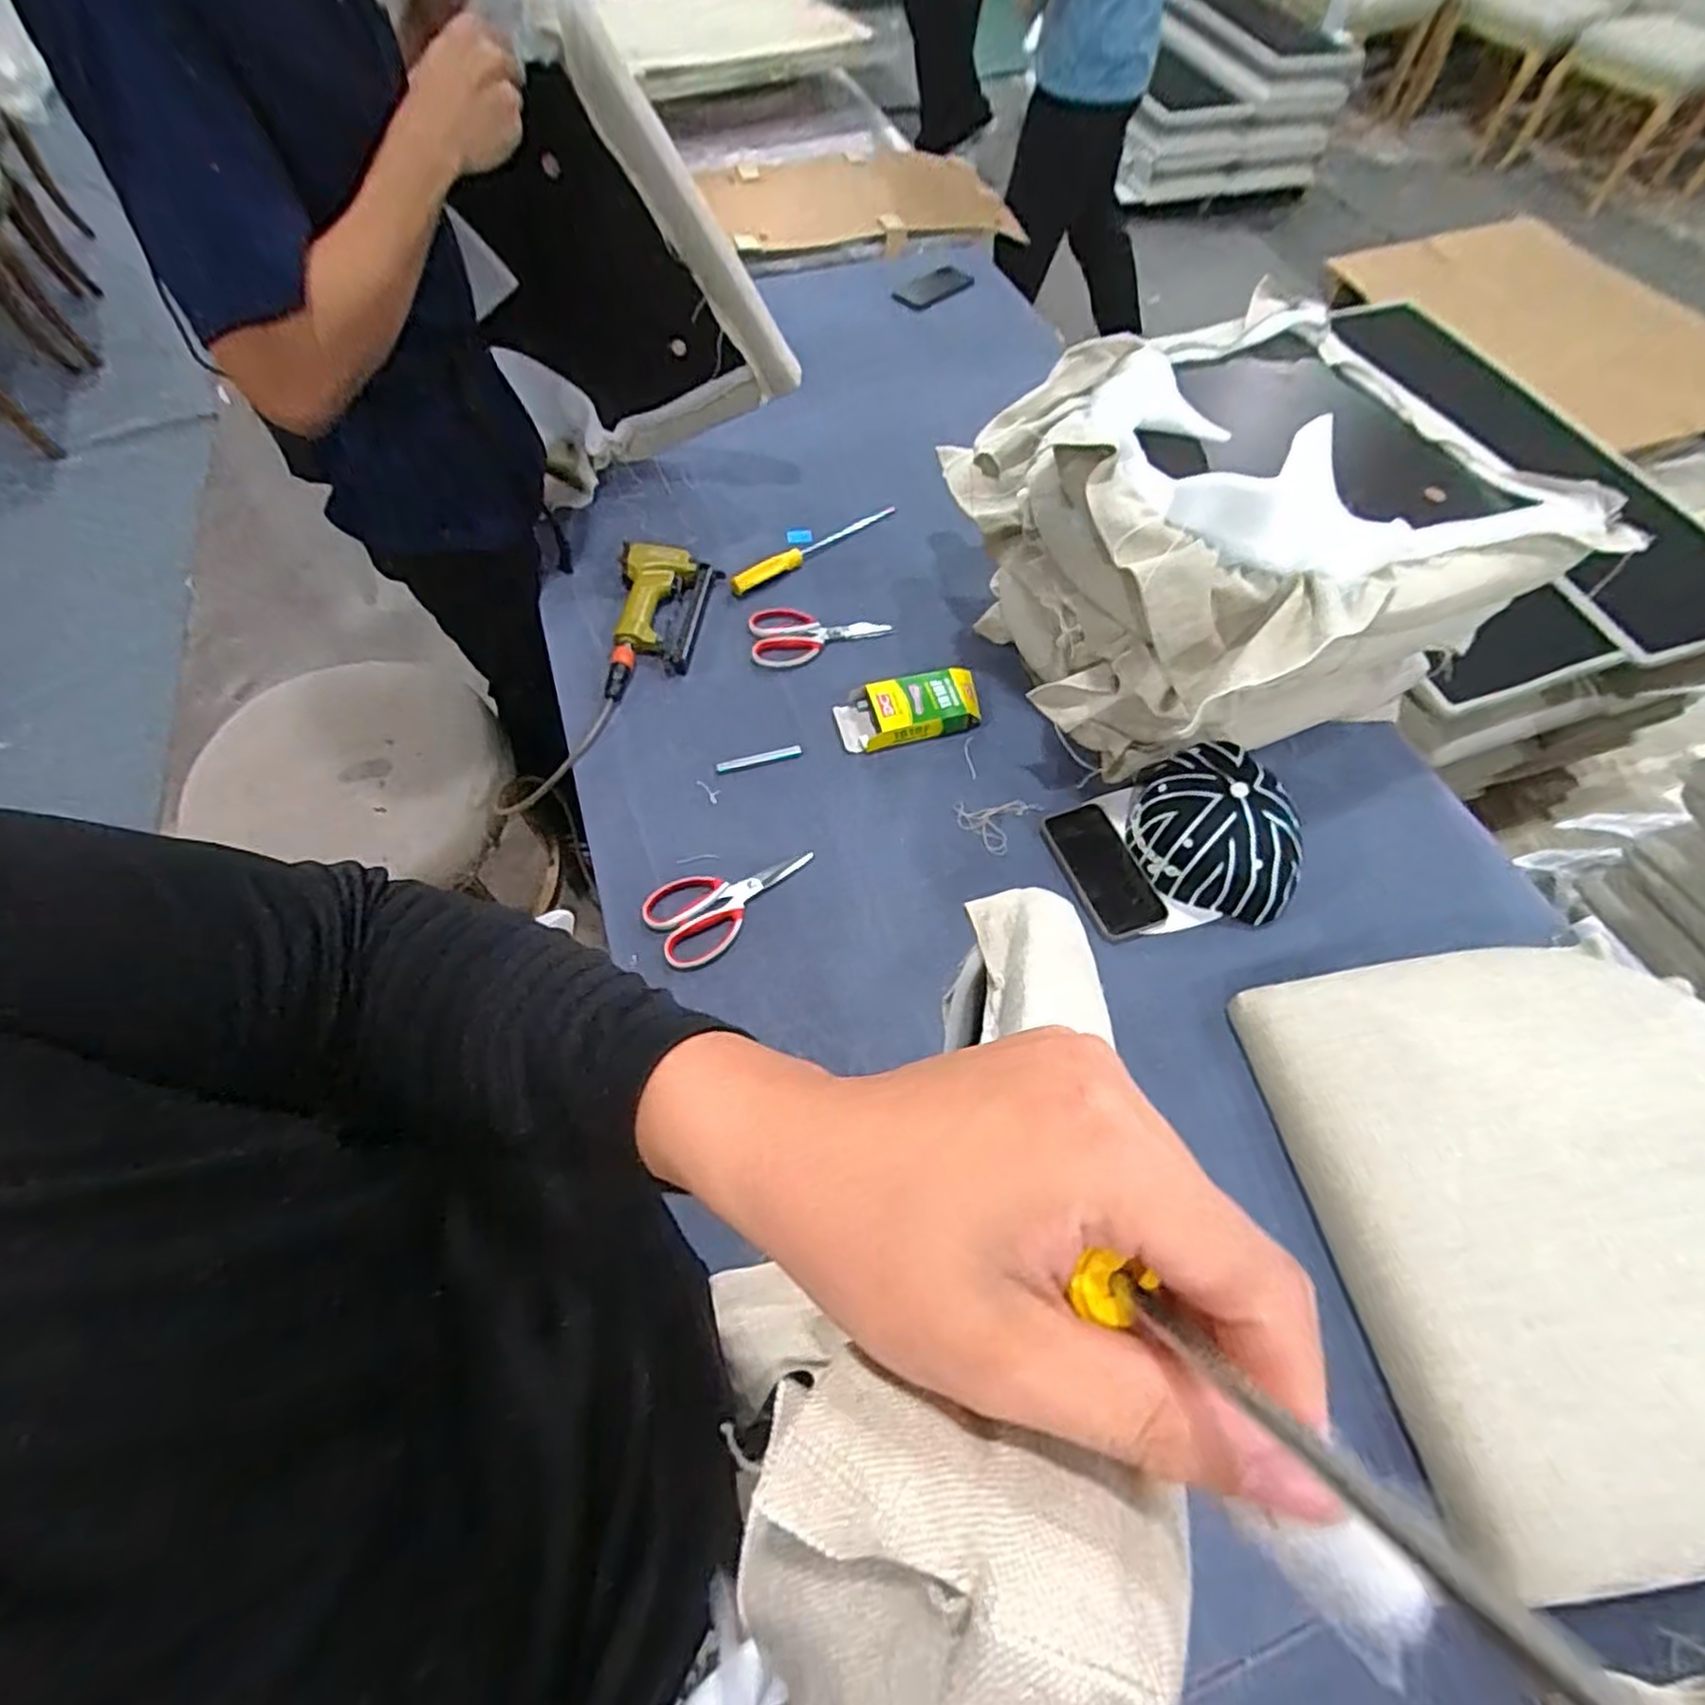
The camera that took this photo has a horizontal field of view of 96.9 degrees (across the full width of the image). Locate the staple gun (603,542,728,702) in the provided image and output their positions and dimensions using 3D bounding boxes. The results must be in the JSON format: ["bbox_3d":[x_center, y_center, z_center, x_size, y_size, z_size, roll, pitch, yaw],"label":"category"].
[{"bbox_3d":[-0.249,-0.309,0.998,0.129,0.049,0.240,-1,60,0],"label":"staple gun"}]

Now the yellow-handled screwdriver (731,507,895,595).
[{"bbox_3d":[-0.054,-0.442,1.089,0.283,0.020,0.024,-35,66,-18],"label":"yellow-handled screwdriver"}]

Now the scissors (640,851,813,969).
[{"bbox_3d":[-0.131,0.047,0.828,0.184,0.012,0.097,-30,65,-15],"label":"scissors"}]

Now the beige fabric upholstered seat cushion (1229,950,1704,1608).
[{"bbox_3d":[0.621,0.296,0.635,0.439,0.086,0.446,-8,61,-4],"label":"beige fabric upholstered seat cushion"}]

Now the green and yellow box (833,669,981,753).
[{"bbox_3d":[0.069,-0.181,0.947,0.175,0.033,0.091,-13,61,-6],"label":"green and yellow box"}]

